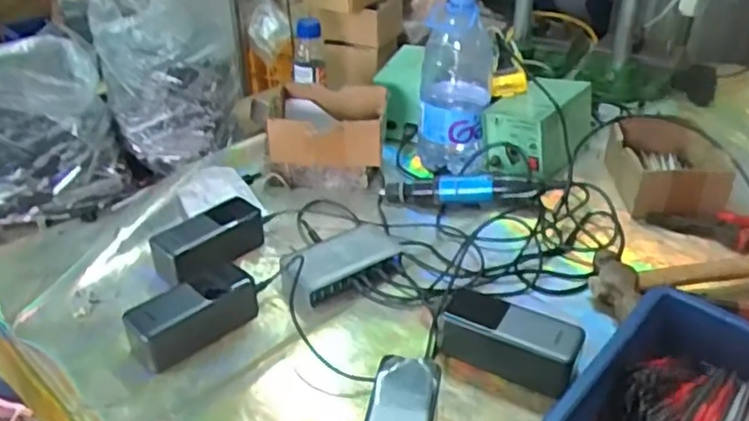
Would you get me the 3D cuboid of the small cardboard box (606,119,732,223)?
[{"bbox_3d":[0.384,-0.056,0.881,0.128,0.060,0.172,2,33,5],"label":"small cardboard box"}]

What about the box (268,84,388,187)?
[{"bbox_3d":[-0.060,-0.104,0.947,0.146,0.105,0.128,3,33,6],"label":"box"}]

